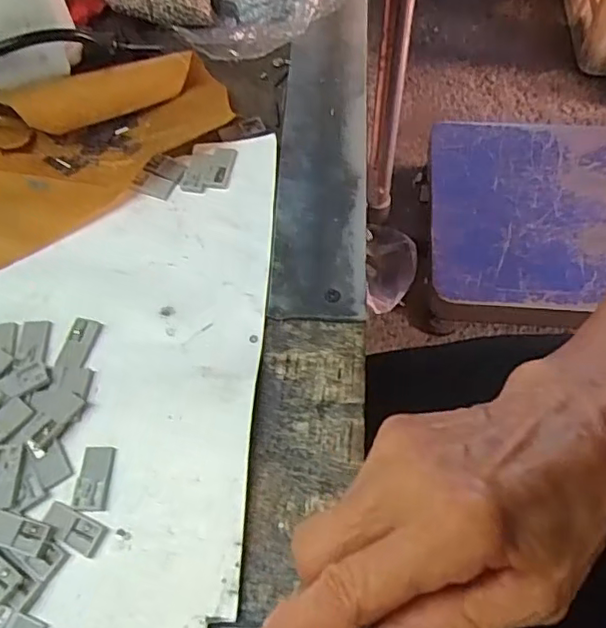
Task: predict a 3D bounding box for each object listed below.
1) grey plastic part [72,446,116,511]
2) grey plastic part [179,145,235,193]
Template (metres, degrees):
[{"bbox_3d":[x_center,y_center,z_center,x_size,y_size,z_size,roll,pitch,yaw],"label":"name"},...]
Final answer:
[{"bbox_3d":[-0.092,0.071,0.265,0.014,0.004,0.028,0,59,3],"label":"grey plastic part"},{"bbox_3d":[-0.057,-0.089,0.366,0.029,0.004,0.035,8,60,8],"label":"grey plastic part"}]

